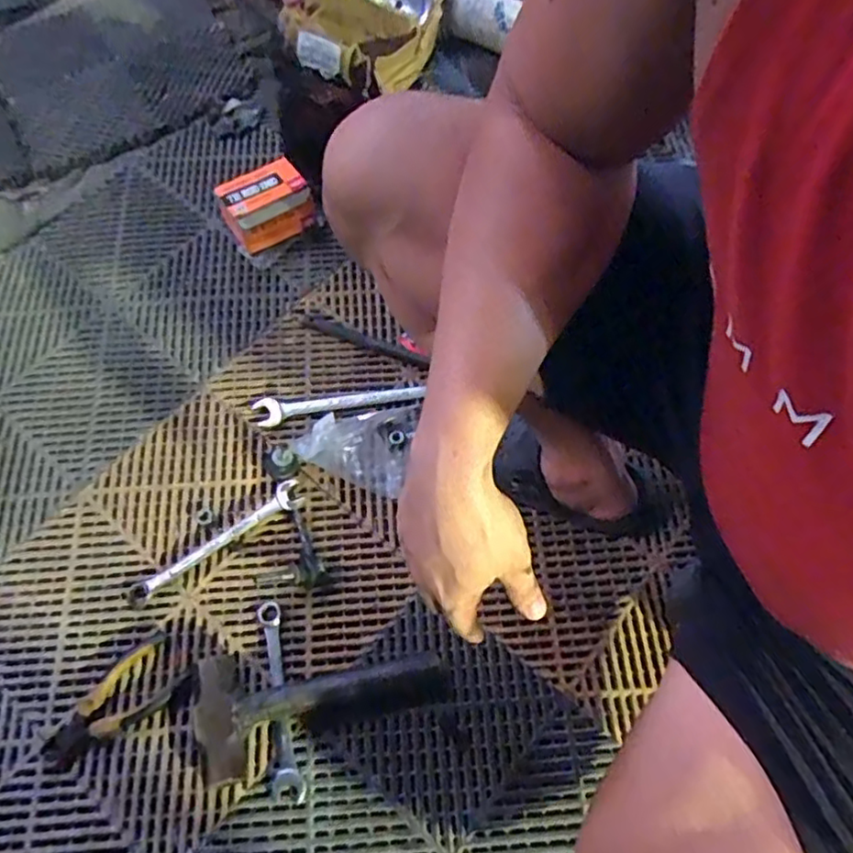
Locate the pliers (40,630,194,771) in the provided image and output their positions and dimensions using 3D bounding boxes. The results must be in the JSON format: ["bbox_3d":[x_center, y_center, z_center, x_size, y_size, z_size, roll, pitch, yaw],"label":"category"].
[{"bbox_3d":[-0.337,0.301,0.691,0.075,0.025,0.159,42,71,17],"label":"pliers"}]

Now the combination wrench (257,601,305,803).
[{"bbox_3d":[-0.163,0.294,0.703,0.032,0.006,0.202,-12,65,-6],"label":"combination wrench"}]

